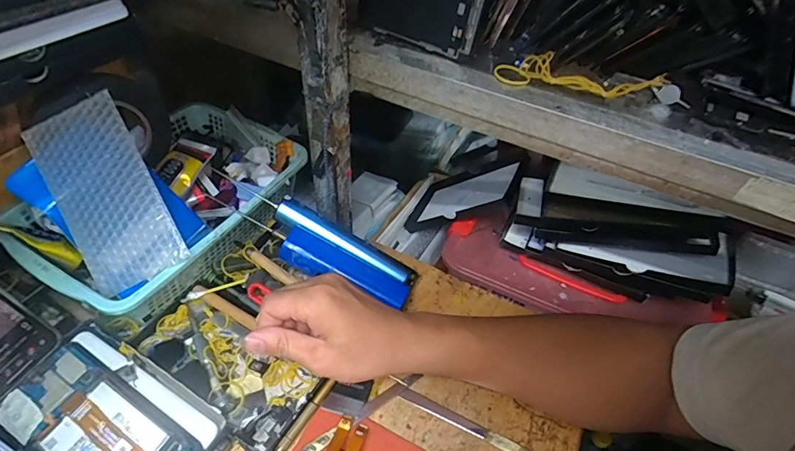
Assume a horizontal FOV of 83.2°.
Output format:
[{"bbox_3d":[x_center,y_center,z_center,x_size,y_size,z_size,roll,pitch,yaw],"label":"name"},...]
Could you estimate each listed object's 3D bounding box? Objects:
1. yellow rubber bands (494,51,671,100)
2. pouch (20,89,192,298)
[{"bbox_3d":[0.141,-0.120,0.351,0.122,0.020,0.033,11,47,5],"label":"yellow rubber bands"},{"bbox_3d":[-0.264,-0.028,0.406,0.086,0.004,0.168,-27,91,-1],"label":"pouch"}]

